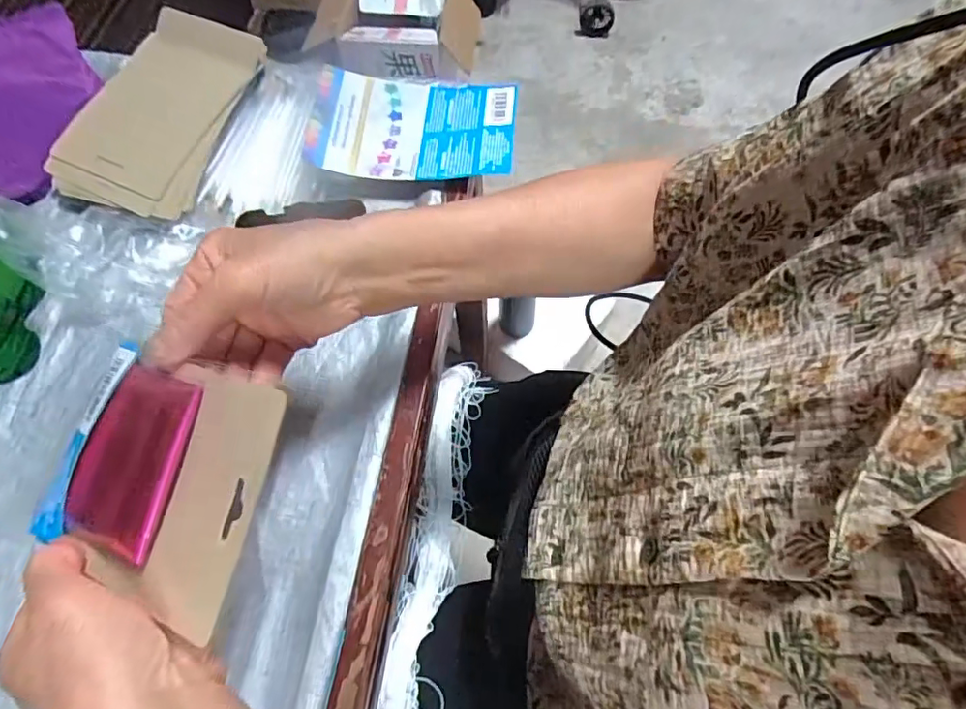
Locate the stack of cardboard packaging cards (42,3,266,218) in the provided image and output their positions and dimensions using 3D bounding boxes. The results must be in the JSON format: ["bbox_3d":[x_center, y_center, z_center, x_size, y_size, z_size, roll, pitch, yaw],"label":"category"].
[{"bbox_3d":[-0.291,-0.221,0.497,0.130,0.015,0.196,18,75,3],"label":"stack of cardboard packaging cards"}]

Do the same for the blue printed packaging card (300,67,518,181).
[{"bbox_3d":[-0.063,-0.207,0.499,0.179,0.016,0.112,4,64,2],"label":"blue printed packaging card"}]

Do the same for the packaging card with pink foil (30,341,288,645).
[{"bbox_3d":[-0.167,0.057,0.278,0.139,0.006,0.109,12,80,25],"label":"packaging card with pink foil"}]

